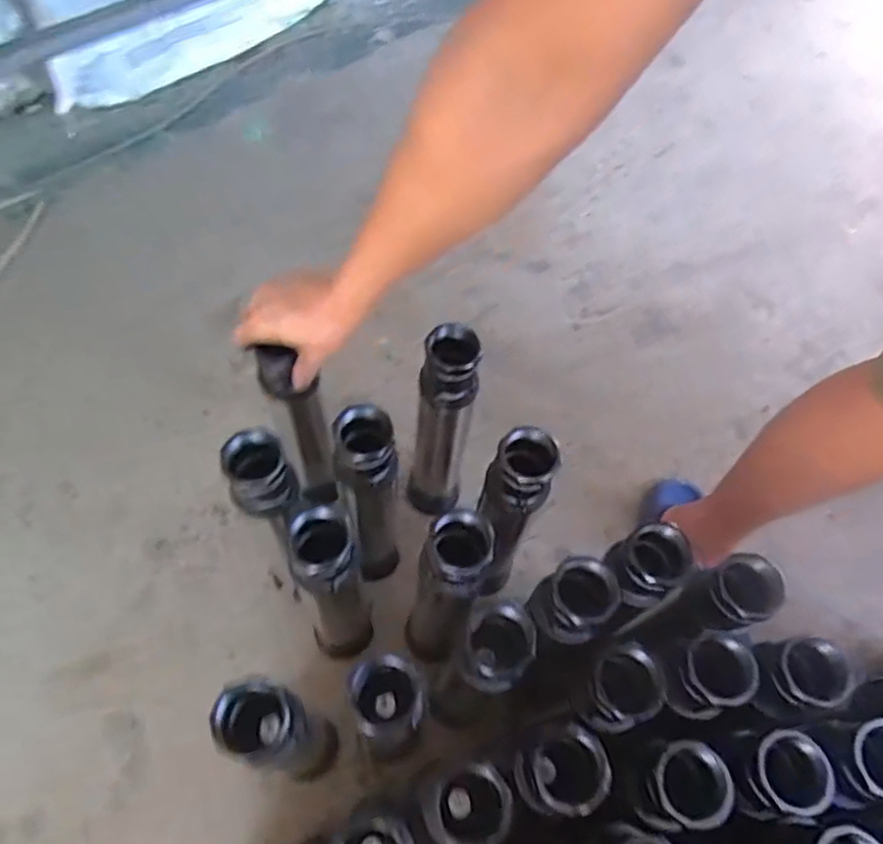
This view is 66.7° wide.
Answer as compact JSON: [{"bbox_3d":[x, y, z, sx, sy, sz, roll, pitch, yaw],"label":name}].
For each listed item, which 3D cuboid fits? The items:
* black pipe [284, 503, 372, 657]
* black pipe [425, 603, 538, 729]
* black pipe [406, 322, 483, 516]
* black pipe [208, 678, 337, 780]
[{"bbox_3d":[-0.111,0.178,0.690,0.061,0.335,0.063,2,62,-3],"label":"black pipe"},{"bbox_3d":[0.033,0.260,0.672,0.063,0.378,0.050,-29,68,-18],"label":"black pipe"},{"bbox_3d":[-0.001,0.017,0.804,0.060,0.365,0.068,7,62,0],"label":"black pipe"},{"bbox_3d":[-0.143,0.300,0.641,0.062,0.381,0.053,25,63,9],"label":"black pipe"}]

